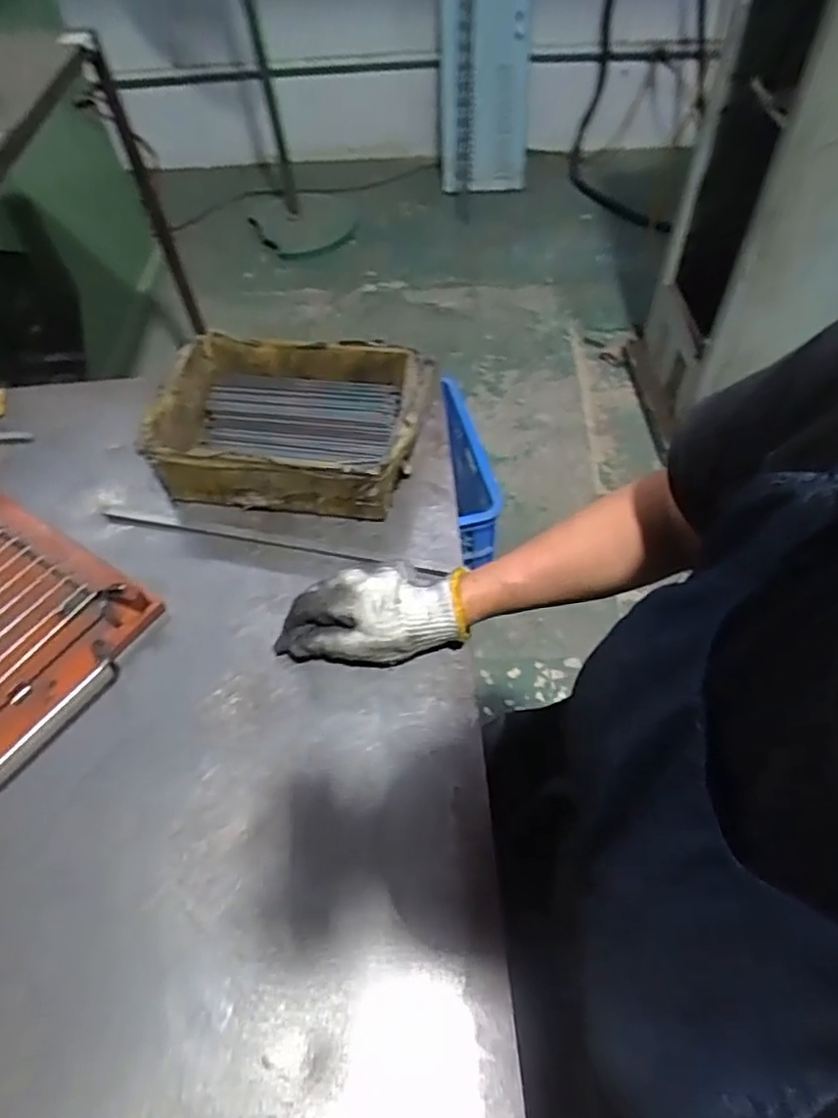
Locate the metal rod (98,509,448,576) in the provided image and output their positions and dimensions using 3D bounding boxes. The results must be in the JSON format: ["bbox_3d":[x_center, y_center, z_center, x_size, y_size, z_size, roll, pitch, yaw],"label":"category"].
[{"bbox_3d":[-0.147,-0.019,0.620,0.329,0.007,0.012,10,56,9],"label":"metal rod"}]

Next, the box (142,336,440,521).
[{"bbox_3d":[-0.124,-0.133,0.660,0.257,0.075,0.181,5,55,5],"label":"box"}]

